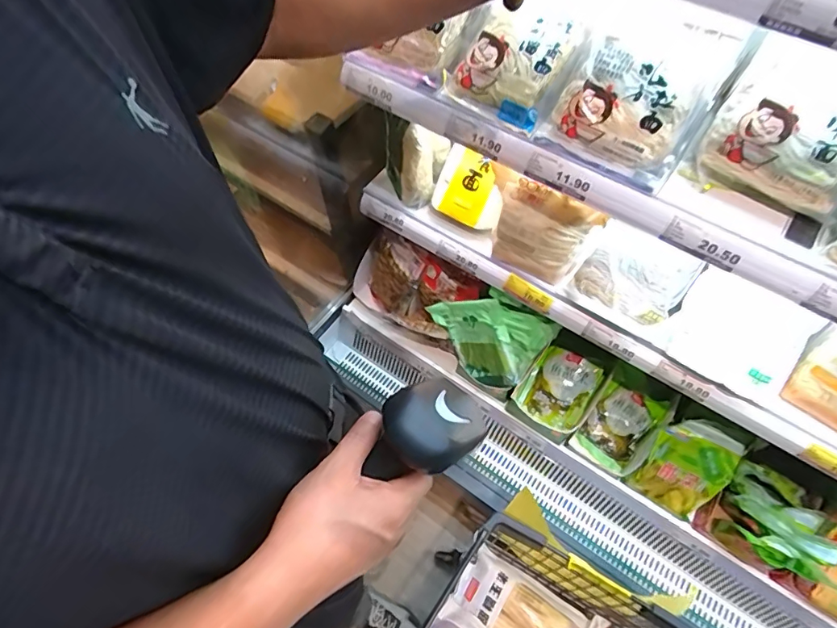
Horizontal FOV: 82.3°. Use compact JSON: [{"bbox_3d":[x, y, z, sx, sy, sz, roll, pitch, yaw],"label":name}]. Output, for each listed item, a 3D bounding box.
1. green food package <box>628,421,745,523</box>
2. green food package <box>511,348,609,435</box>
[{"bbox_3d":[0.511,0.298,0.908,0.142,0.190,0.026,25,21,4],"label":"green food package"},{"bbox_3d":[0.296,0.159,1.009,0.140,0.060,0.156,34,66,18],"label":"green food package"}]

